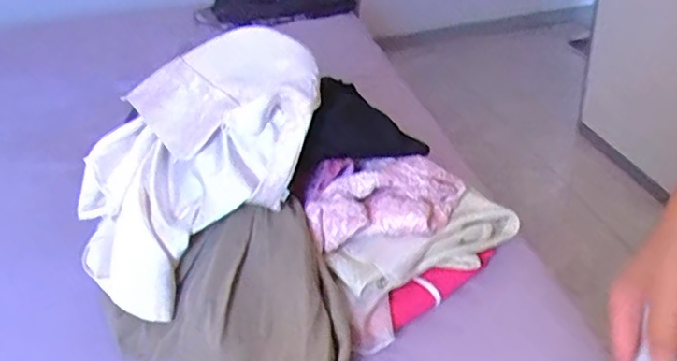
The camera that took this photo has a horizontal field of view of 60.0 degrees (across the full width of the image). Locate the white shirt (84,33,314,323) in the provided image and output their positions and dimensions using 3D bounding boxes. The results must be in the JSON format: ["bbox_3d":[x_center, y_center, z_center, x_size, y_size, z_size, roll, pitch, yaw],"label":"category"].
[{"bbox_3d":[-0.175,-0.025,0.723,0.321,0.253,0.244,-14,32,-13],"label":"white shirt"}]

